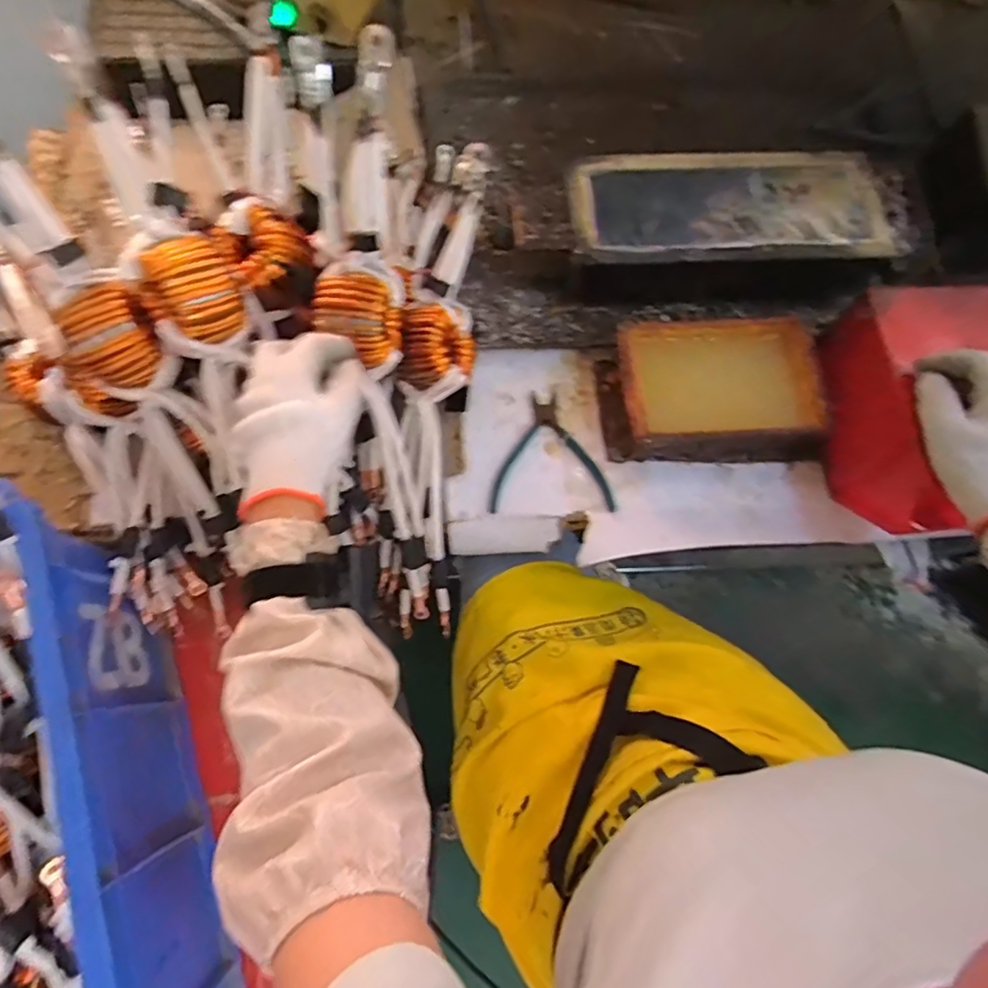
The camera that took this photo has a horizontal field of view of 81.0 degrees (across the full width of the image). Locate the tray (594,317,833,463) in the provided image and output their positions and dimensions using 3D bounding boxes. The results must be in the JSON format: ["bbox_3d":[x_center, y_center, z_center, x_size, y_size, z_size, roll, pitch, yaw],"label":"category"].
[{"bbox_3d":[0.228,-0.107,0.601,0.226,0.063,0.138,0,73,-2],"label":"tray"}]

